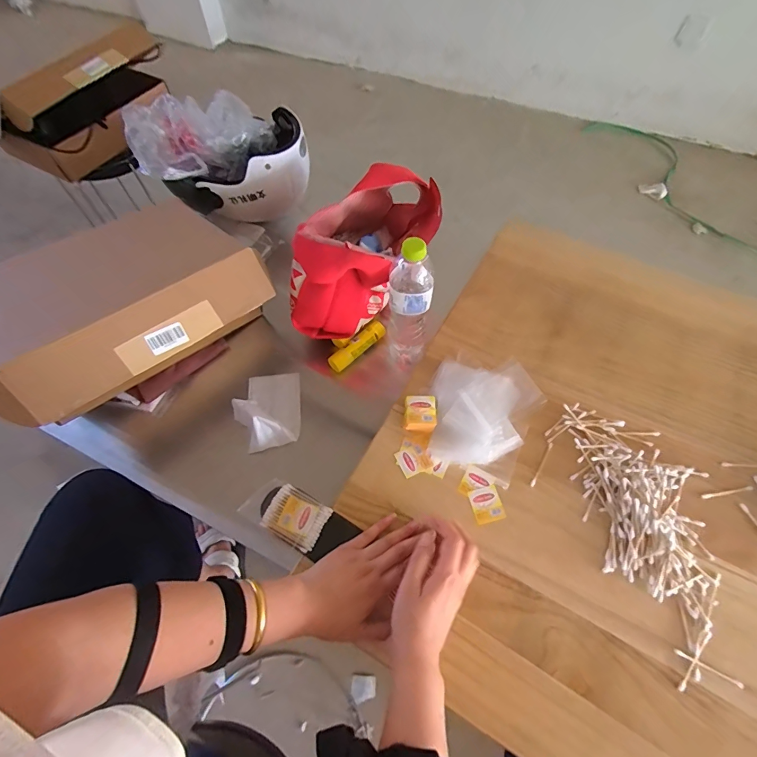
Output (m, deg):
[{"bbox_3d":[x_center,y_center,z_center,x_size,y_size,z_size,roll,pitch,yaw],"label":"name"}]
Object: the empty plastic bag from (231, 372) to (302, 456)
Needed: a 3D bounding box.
[{"bbox_3d":[-0.176,0.048,0.633,0.100,0.046,0.133,-5,61,-3],"label":"empty plastic bag"}]

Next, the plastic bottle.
[{"bbox_3d":[0.046,-0.112,0.615,0.063,0.228,0.076,1,60,0],"label":"plastic bottle"}]

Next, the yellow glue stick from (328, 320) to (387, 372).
[{"bbox_3d":[-0.035,-0.057,0.688,0.115,0.024,0.028,-40,68,-21],"label":"yellow glue stick"}]

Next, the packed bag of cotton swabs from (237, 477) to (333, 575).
[{"bbox_3d":[-0.121,0.175,0.515,0.104,0.009,0.075,32,65,16],"label":"packed bag of cotton swabs"}]

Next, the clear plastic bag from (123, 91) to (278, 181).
[{"bbox_3d":[-0.331,-0.439,0.750,0.129,0.122,0.244,37,66,19],"label":"clear plastic bag"}]

